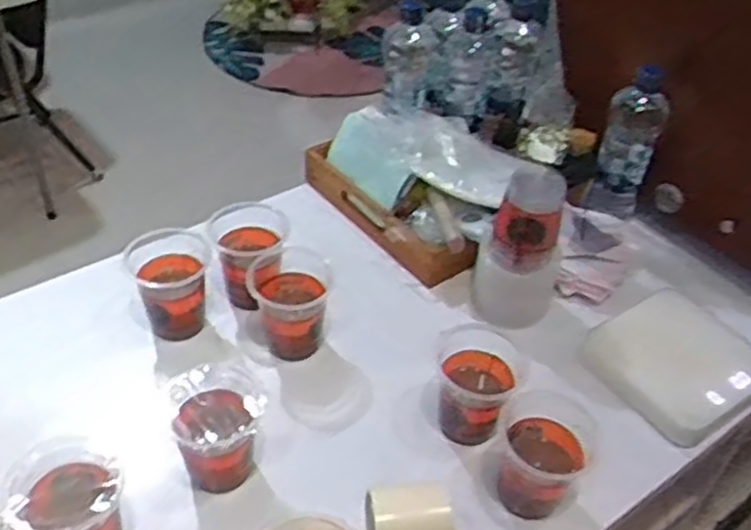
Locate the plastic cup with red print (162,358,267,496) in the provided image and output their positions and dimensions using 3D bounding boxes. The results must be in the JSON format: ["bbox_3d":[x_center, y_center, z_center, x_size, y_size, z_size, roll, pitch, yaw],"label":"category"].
[{"bbox_3d":[-0.142,0.152,0.720,0.079,0.090,0.086,3,43,-3],"label":"plastic cup with red print"}]

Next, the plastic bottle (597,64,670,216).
[{"bbox_3d":[0.305,-0.142,0.947,0.060,0.179,0.057,21,45,17],"label":"plastic bottle"}]

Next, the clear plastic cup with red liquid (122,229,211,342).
[{"bbox_3d":[-0.220,0.022,0.850,0.084,0.098,0.084,3,43,-3],"label":"clear plastic cup with red liquid"}]

